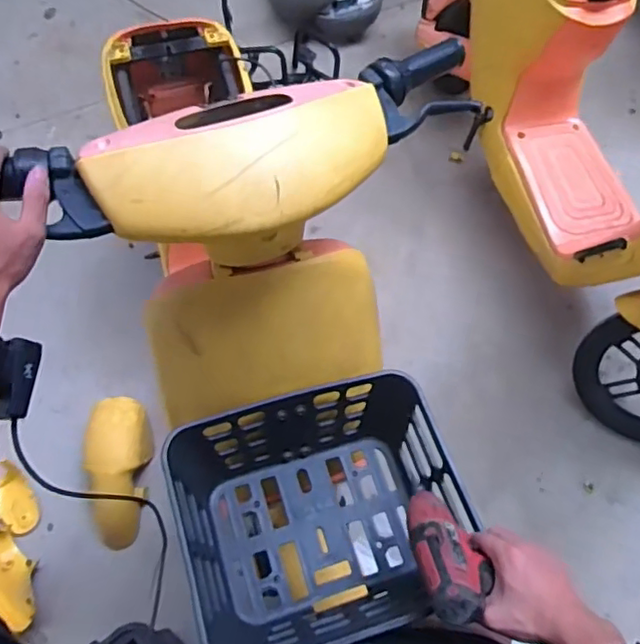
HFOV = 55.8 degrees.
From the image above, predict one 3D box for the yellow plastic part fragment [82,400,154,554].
[{"bbox_3d":[-0.412,0.299,1.236,0.132,0.056,0.307,-2,67,0],"label":"yellow plastic part fragment"}]

